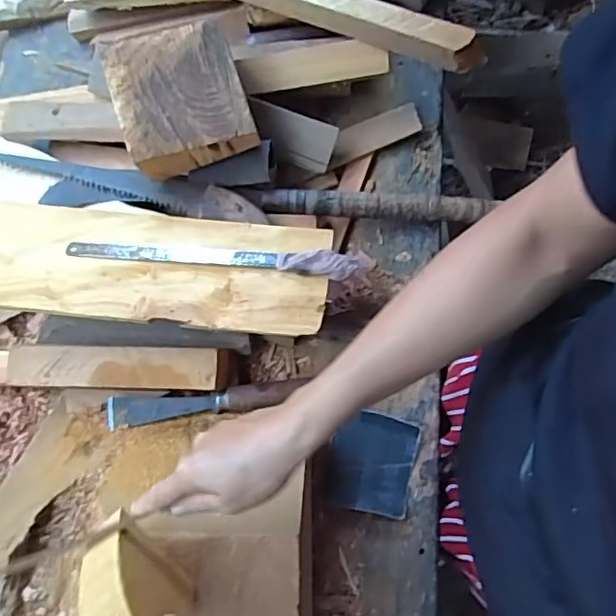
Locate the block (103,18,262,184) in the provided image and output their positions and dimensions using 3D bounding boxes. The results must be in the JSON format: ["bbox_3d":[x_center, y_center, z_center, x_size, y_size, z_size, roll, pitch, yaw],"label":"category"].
[{"bbox_3d":[-0.149,-0.239,0.682,0.143,0.075,0.150,-18,90,-9],"label":"block"}]

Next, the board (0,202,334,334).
[{"bbox_3d":[-0.179,-0.049,0.645,0.395,0.013,0.140,6,60,3],"label":"board"}]

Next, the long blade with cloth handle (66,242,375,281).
[{"bbox_3d":[-0.099,-0.054,0.642,0.331,0.021,0.031,2,75,2],"label":"long blade with cloth handle"}]

